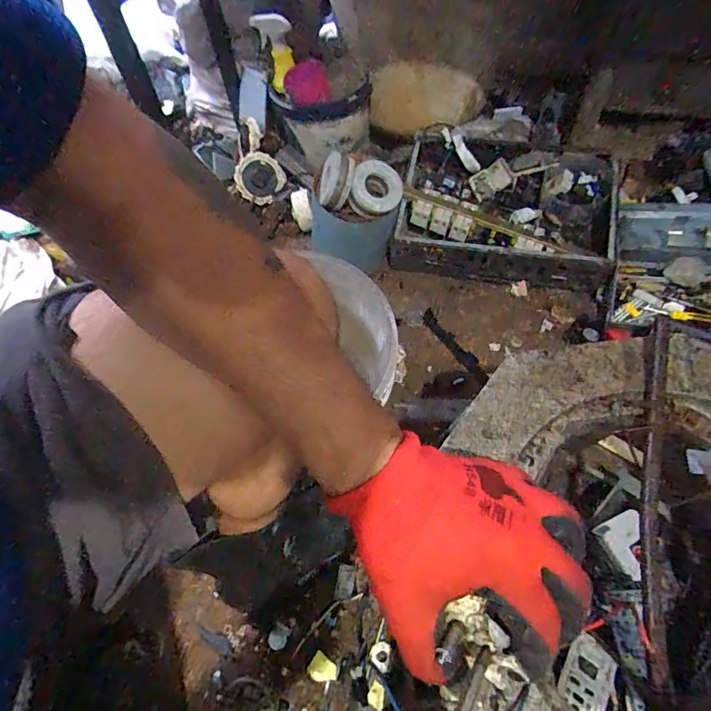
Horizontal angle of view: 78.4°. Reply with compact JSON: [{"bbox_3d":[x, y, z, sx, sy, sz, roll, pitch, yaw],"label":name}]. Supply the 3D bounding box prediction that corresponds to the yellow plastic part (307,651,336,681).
[{"bbox_3d":[-0.043,0.411,0.570,0.037,0.005,0.028,28,62,22],"label":"yellow plastic part"}]

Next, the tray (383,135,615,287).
[{"bbox_3d":[0.322,-0.331,0.952,0.438,0.117,0.353,9,57,11],"label":"tray"}]

